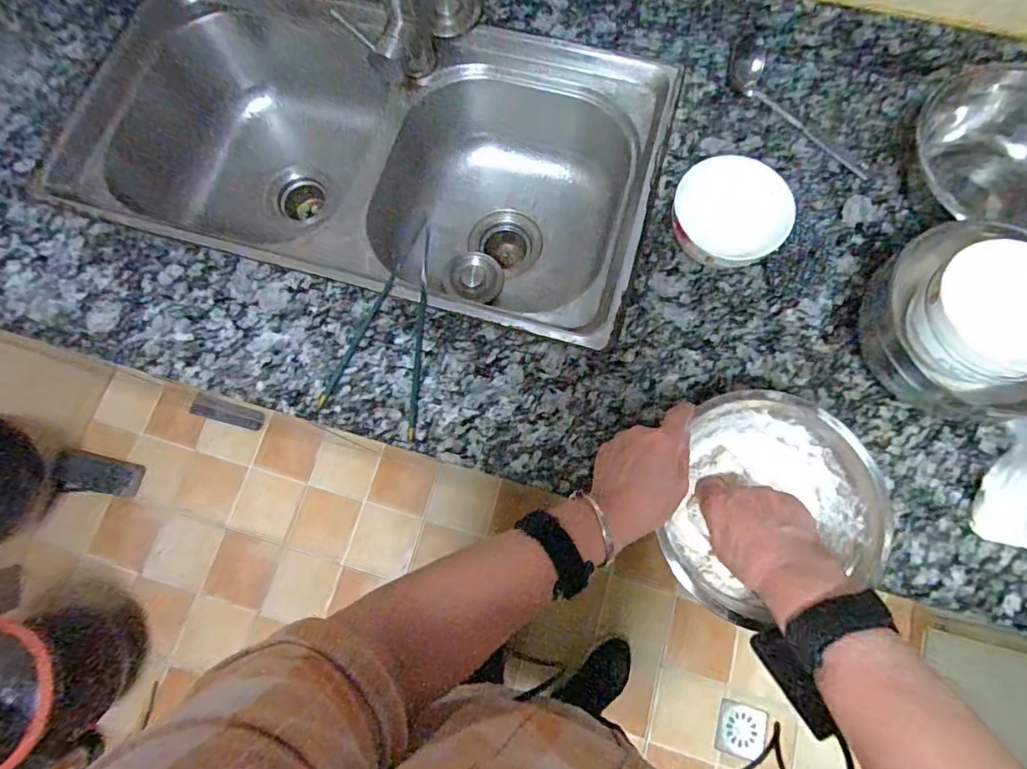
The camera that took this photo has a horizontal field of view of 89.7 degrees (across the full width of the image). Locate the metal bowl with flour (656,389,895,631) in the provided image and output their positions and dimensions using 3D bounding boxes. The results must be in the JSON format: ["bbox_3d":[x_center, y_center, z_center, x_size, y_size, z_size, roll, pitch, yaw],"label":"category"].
[{"bbox_3d":[0.216,0.101,0.476,0.181,0.081,0.172,0,77,1],"label":"metal bowl with flour"}]

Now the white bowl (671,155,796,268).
[{"bbox_3d":[0.221,-0.172,0.542,0.112,0.062,0.115,0,75,1],"label":"white bowl"}]

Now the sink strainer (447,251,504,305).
[{"bbox_3d":[-0.058,-0.155,0.761,0.082,0.038,0.072,12,92,-9],"label":"sink strainer"}]

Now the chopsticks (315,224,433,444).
[{"bbox_3d":[-0.140,-0.069,0.563,0.104,0.008,0.240,7,75,3],"label":"chopsticks"}]

